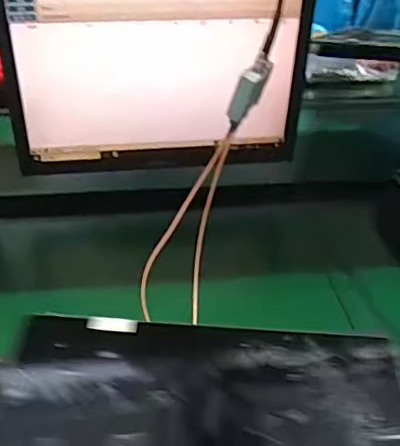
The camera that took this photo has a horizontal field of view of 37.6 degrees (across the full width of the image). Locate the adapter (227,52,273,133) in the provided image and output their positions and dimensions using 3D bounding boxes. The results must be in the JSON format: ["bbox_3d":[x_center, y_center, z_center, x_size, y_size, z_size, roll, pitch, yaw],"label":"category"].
[{"bbox_3d":[0.034,-0.093,0.427,0.020,0.061,0.014,18,33,-16],"label":"adapter"}]

